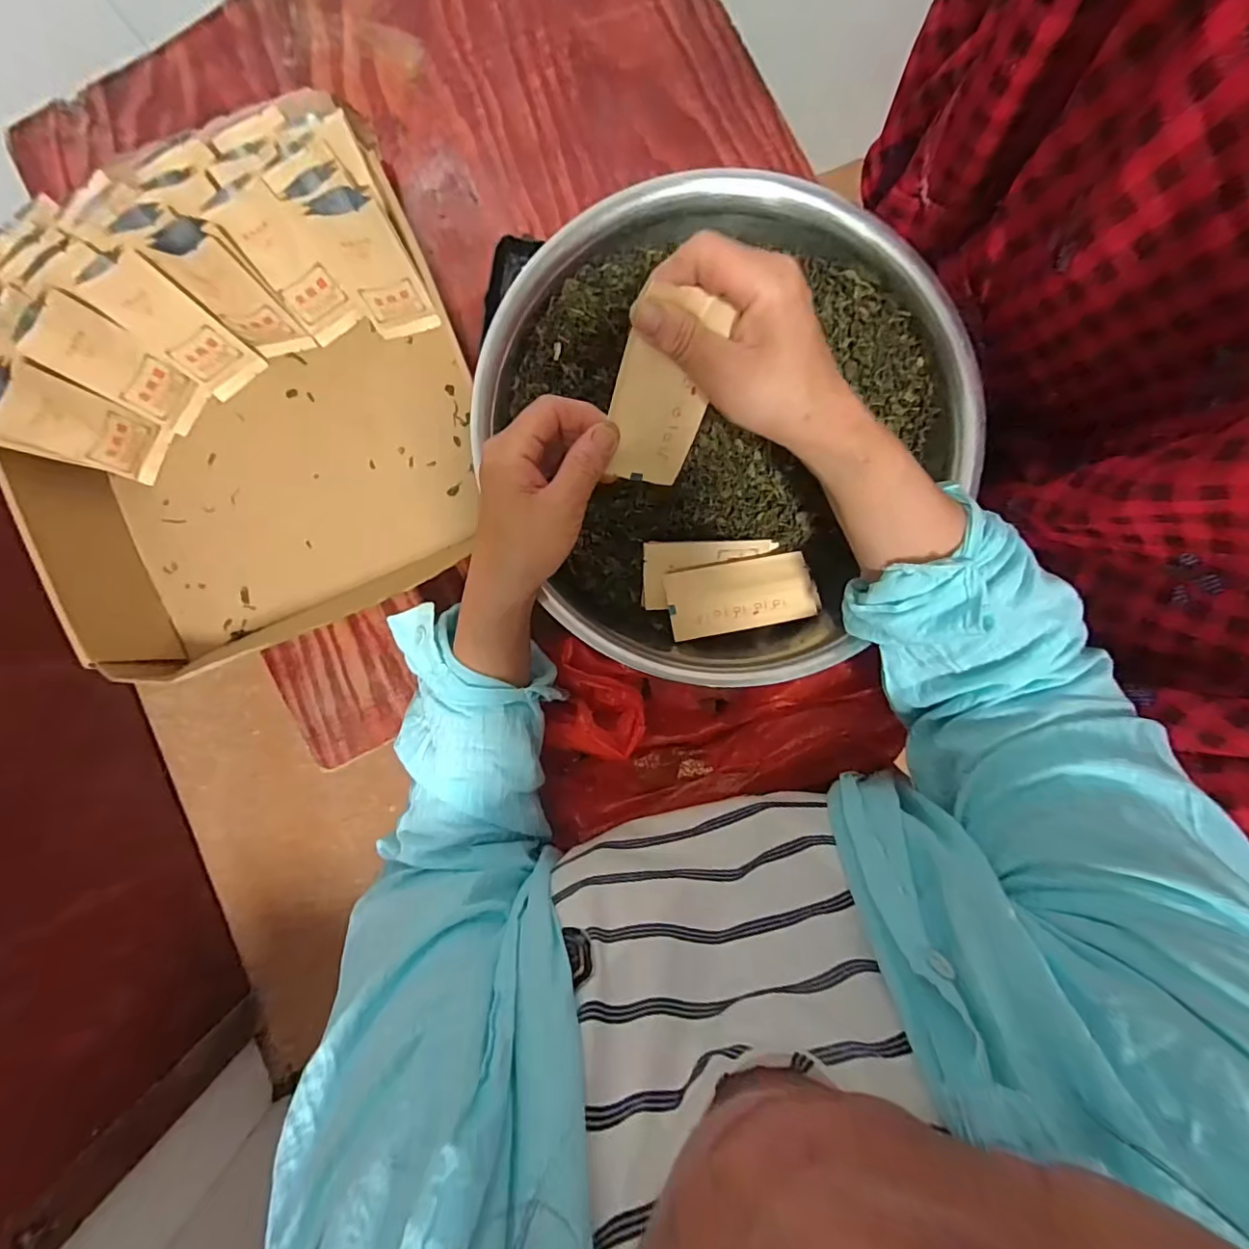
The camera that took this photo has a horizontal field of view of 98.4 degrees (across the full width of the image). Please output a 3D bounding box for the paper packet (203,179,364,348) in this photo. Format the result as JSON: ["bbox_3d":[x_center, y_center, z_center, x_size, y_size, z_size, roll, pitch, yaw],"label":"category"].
[{"bbox_3d":[-0.249,-0.272,0.411,0.052,0.108,0.009,-32,68,-2],"label":"paper packet"}]

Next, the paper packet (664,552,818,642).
[{"bbox_3d":[0.089,-0.022,0.412,0.109,0.008,0.051,-11,89,-1],"label":"paper packet"}]

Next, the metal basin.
[{"bbox_3d":[0.076,-0.128,0.389,0.316,0.077,0.329,0,89,-1],"label":"metal basin"}]

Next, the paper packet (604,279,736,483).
[{"bbox_3d":[0.020,-0.126,0.301,0.051,0.106,0.007,14,46,-5],"label":"paper packet"}]

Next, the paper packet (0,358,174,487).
[{"bbox_3d":[-0.406,-0.143,0.404,0.035,0.108,0.058,22,88,-1],"label":"paper packet"}]

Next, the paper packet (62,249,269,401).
[{"bbox_3d":[-0.337,-0.223,0.411,0.053,0.105,0.013,-38,69,3],"label":"paper packet"}]

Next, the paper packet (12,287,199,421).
[{"bbox_3d":[-0.377,-0.193,0.403,0.008,0.093,0.049,26,87,17],"label":"paper packet"}]

